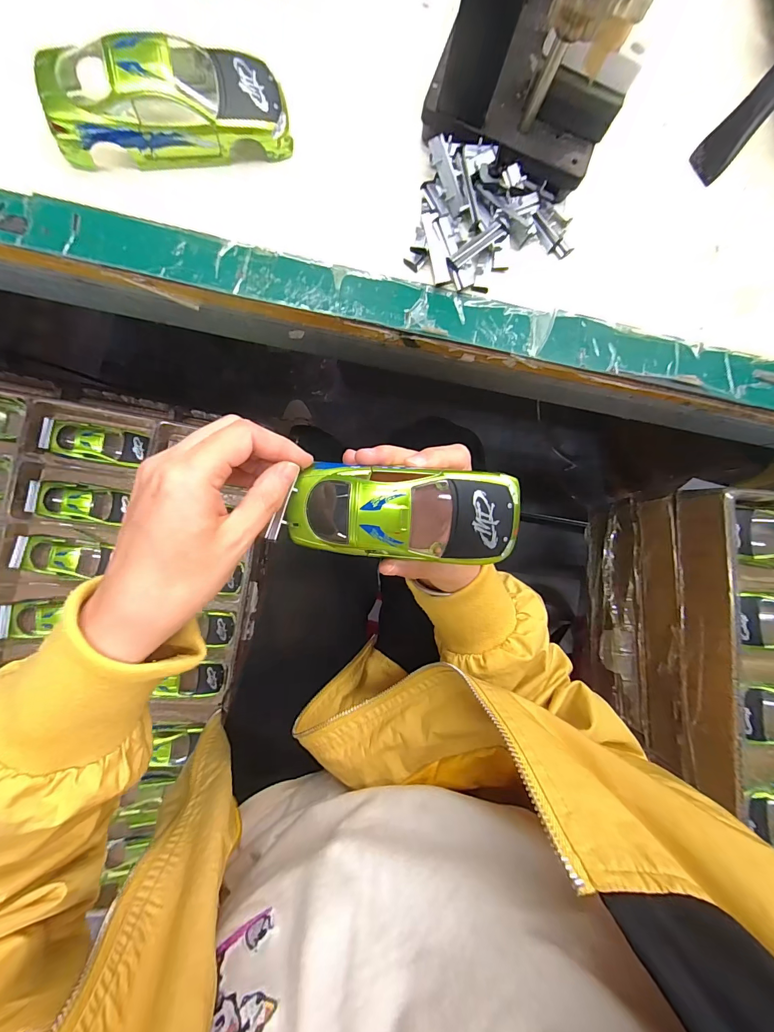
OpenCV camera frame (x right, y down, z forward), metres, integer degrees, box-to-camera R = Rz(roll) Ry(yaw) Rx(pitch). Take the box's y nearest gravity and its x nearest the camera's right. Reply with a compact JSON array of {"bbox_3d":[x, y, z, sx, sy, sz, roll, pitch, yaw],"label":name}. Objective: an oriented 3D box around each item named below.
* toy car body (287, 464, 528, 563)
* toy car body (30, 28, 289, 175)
[{"bbox_3d":[0.009,-0.002,0.212,0.124,0.022,0.048,3,84,3],"label":"toy car body"},{"bbox_3d":[-0.123,-0.236,0.220,0.124,0.039,0.052,-12,86,-8],"label":"toy car body"}]

